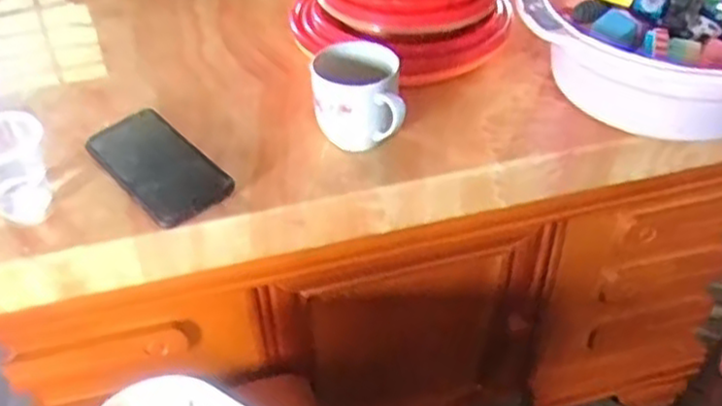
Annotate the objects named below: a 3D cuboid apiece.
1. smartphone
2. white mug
[{"bbox_3d":[-0.182,-0.035,0.681,0.071,0.011,0.153,-39,53,-18],"label":"smartphone"},{"bbox_3d":[-0.002,-0.088,0.690,0.083,0.086,0.074,1,42,5],"label":"white mug"}]

